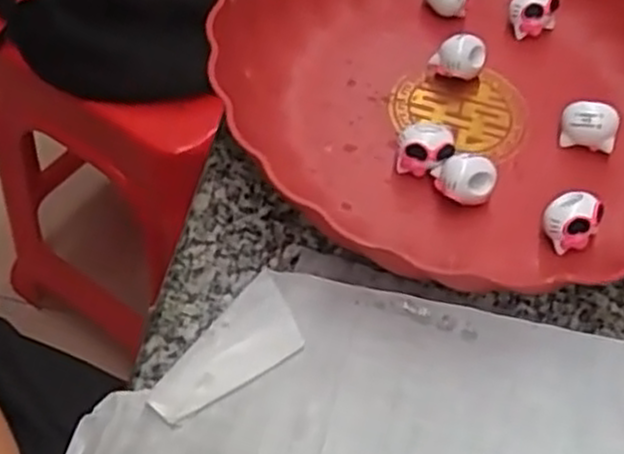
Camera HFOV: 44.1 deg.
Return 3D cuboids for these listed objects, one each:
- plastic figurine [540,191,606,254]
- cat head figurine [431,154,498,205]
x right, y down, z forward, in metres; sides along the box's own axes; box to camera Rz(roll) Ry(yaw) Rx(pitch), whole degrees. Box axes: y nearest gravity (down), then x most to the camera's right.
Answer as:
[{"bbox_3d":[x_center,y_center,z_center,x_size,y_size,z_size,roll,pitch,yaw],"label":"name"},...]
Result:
[{"bbox_3d":[0.114,-0.002,0.340,0.021,0.021,0.022,2,56,-3],"label":"plastic figurine"},{"bbox_3d":[0.068,-0.020,0.347,0.027,0.024,0.017,19,57,8],"label":"cat head figurine"}]

